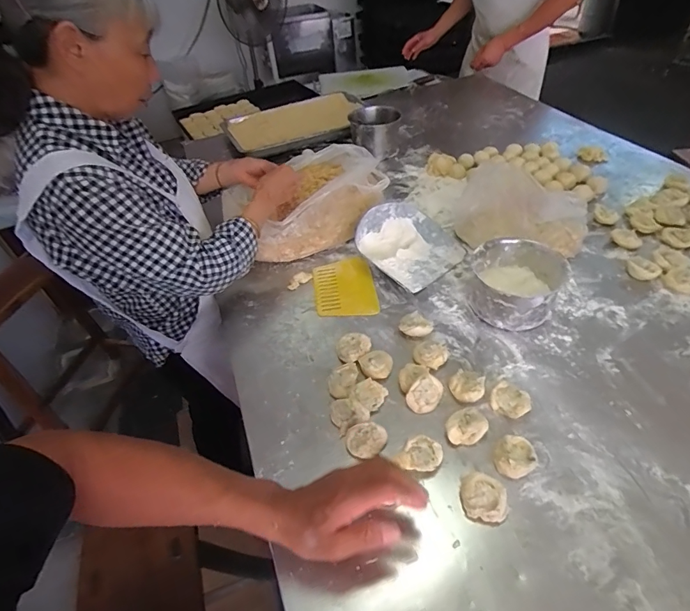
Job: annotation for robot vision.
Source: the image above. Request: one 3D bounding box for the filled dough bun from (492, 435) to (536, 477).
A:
[{"bbox_3d":[0.220,0.199,0.531,0.047,0.025,0.053,30,54,31],"label":"filled dough bun"}]

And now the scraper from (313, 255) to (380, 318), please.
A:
[{"bbox_3d":[-0.003,-0.040,0.816,0.117,0.010,0.164,-9,48,-3],"label":"scraper"}]

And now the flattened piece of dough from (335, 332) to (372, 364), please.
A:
[{"bbox_3d":[0.015,0.074,0.687,0.055,0.035,0.043,-27,48,-21],"label":"flattened piece of dough"}]

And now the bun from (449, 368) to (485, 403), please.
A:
[{"bbox_3d":[0.183,0.121,0.612,0.048,0.029,0.053,6,45,11],"label":"bun"}]

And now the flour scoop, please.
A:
[{"bbox_3d":[0.133,-0.138,0.846,0.177,0.082,0.197,-32,50,-25],"label":"flour scoop"}]

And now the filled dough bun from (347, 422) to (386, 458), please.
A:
[{"bbox_3d":[0.030,0.187,0.560,0.054,0.028,0.044,-5,44,0],"label":"filled dough bun"}]

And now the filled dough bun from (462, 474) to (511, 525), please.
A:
[{"bbox_3d":[0.171,0.236,0.499,0.052,0.020,0.050,-3,44,3],"label":"filled dough bun"}]

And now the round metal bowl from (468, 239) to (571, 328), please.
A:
[{"bbox_3d":[0.297,-0.038,0.712,0.139,0.093,0.151,-3,44,3],"label":"round metal bowl"}]

